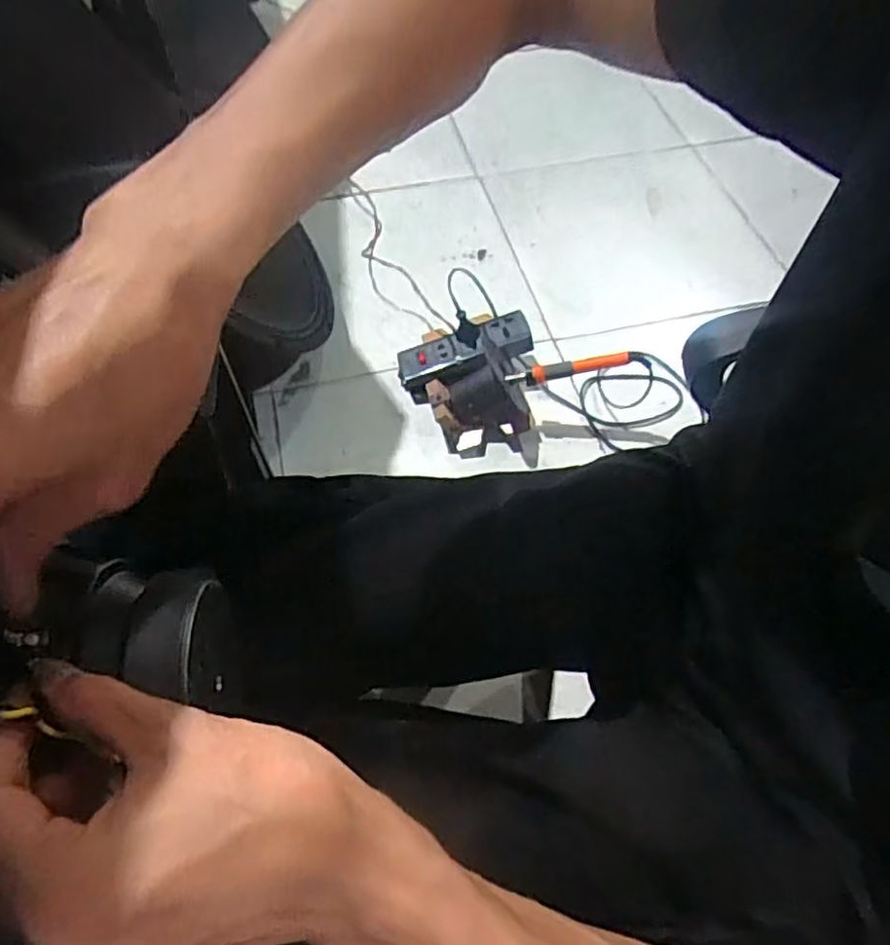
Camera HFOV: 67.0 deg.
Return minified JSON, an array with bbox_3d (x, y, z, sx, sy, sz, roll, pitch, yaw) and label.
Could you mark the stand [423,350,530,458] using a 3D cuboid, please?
[{"bbox_3d":[0.042,-0.082,0.832,0.112,0.072,0.112,-21,59,-13],"label":"stand"}]

